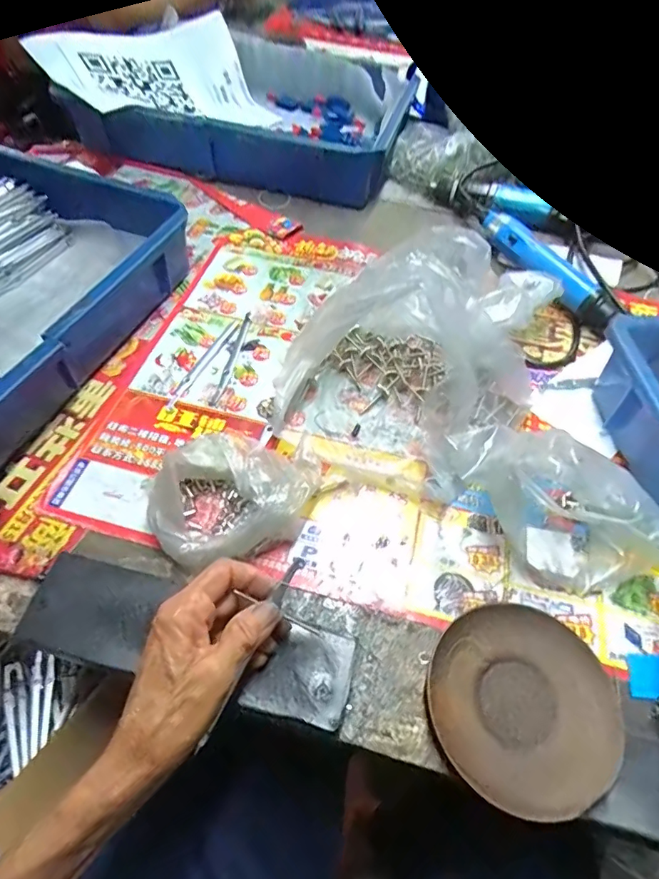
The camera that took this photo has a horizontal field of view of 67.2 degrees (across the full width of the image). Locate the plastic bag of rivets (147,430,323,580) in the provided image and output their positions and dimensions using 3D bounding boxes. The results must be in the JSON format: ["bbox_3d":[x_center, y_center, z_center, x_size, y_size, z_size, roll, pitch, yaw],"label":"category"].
[{"bbox_3d":[-0.074,0.035,0.379,0.122,0.039,0.106,-23,57,-19],"label":"plastic bag of rivets"}]

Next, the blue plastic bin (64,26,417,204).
[{"bbox_3d":[-0.091,-0.455,0.695,0.385,0.083,0.299,9,53,3],"label":"blue plastic bin"}]

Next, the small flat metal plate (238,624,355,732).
[{"bbox_3d":[-0.018,0.150,0.316,0.059,0.016,0.052,12,53,6],"label":"small flat metal plate"}]

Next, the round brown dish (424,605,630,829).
[{"bbox_3d":[0.120,0.165,0.312,0.110,0.015,0.114,1,53,-2],"label":"round brown dish"}]

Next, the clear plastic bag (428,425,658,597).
[{"bbox_3d":[0.164,0.039,0.364,0.177,0.069,0.095,39,61,24],"label":"clear plastic bag"}]

